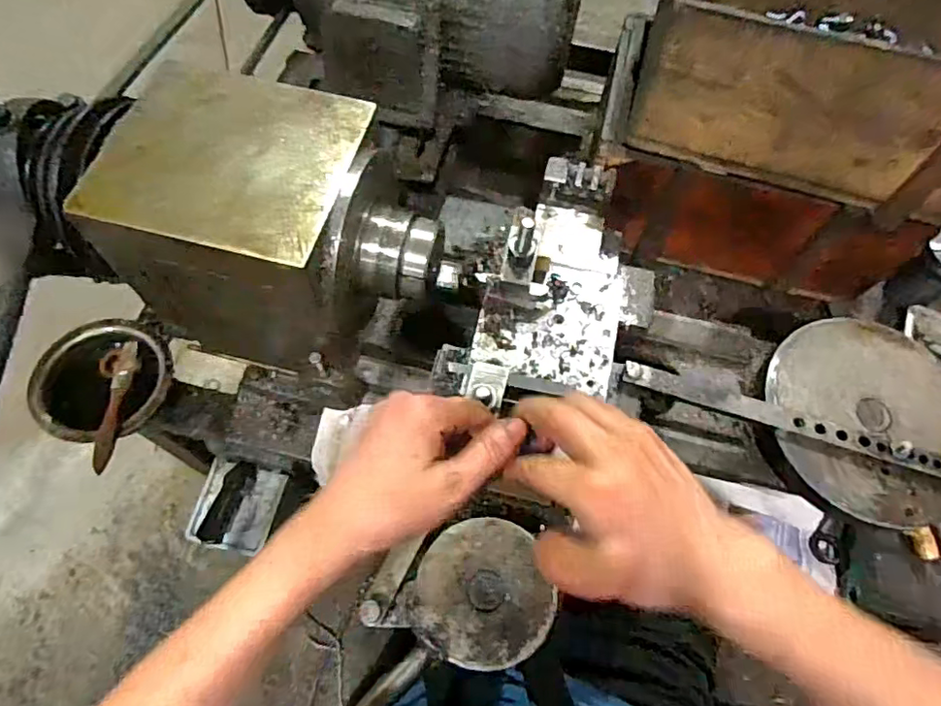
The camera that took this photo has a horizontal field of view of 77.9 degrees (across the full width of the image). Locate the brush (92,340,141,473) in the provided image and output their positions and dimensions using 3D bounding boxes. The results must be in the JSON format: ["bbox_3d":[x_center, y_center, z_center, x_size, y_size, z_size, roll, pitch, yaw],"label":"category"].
[{"bbox_3d":[-0.357,0.048,0.589,0.026,0.018,0.156,-7,50,-6],"label":"brush"}]

